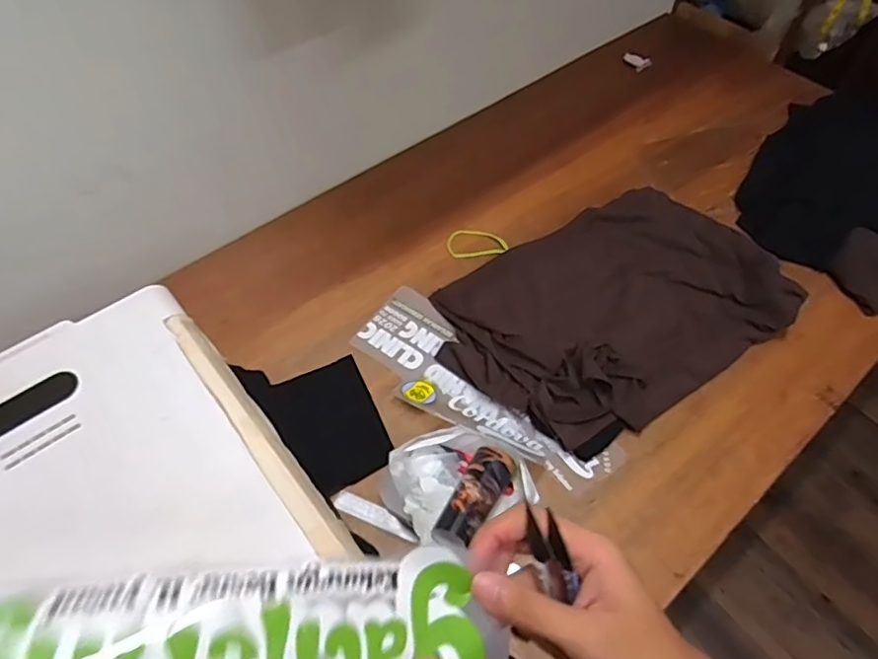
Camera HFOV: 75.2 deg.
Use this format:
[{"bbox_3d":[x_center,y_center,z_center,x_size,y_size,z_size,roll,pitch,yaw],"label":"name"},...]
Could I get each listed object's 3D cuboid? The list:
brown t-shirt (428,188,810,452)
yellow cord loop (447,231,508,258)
[{"bbox_3d":[0.276,-0.038,0.935,0.535,0.063,0.363,-26,60,-18],"label":"brown t-shirt"},{"bbox_3d":[0.069,-0.160,1.049,0.108,0.008,0.066,-5,56,-5],"label":"yellow cord loop"}]

